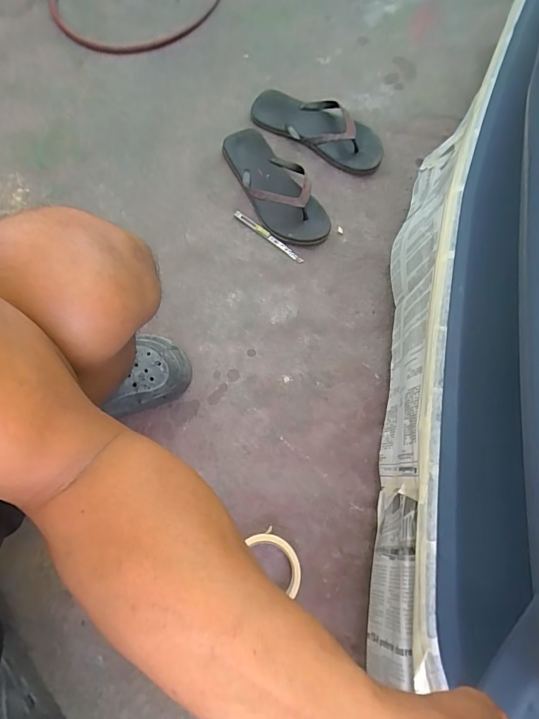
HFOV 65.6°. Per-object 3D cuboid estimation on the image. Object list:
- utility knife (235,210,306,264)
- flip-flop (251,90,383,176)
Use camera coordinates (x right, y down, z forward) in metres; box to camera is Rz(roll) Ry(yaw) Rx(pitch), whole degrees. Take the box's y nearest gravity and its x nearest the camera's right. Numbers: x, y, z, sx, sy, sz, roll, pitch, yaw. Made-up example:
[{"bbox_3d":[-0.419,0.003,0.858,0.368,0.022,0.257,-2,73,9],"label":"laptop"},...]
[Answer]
[{"bbox_3d":[-0.001,-0.214,0.722,0.145,0.011,0.013,38,76,10],"label":"utility knife"},{"bbox_3d":[0.093,-0.442,0.779,0.268,0.042,0.107,32,75,9],"label":"flip-flop"}]

